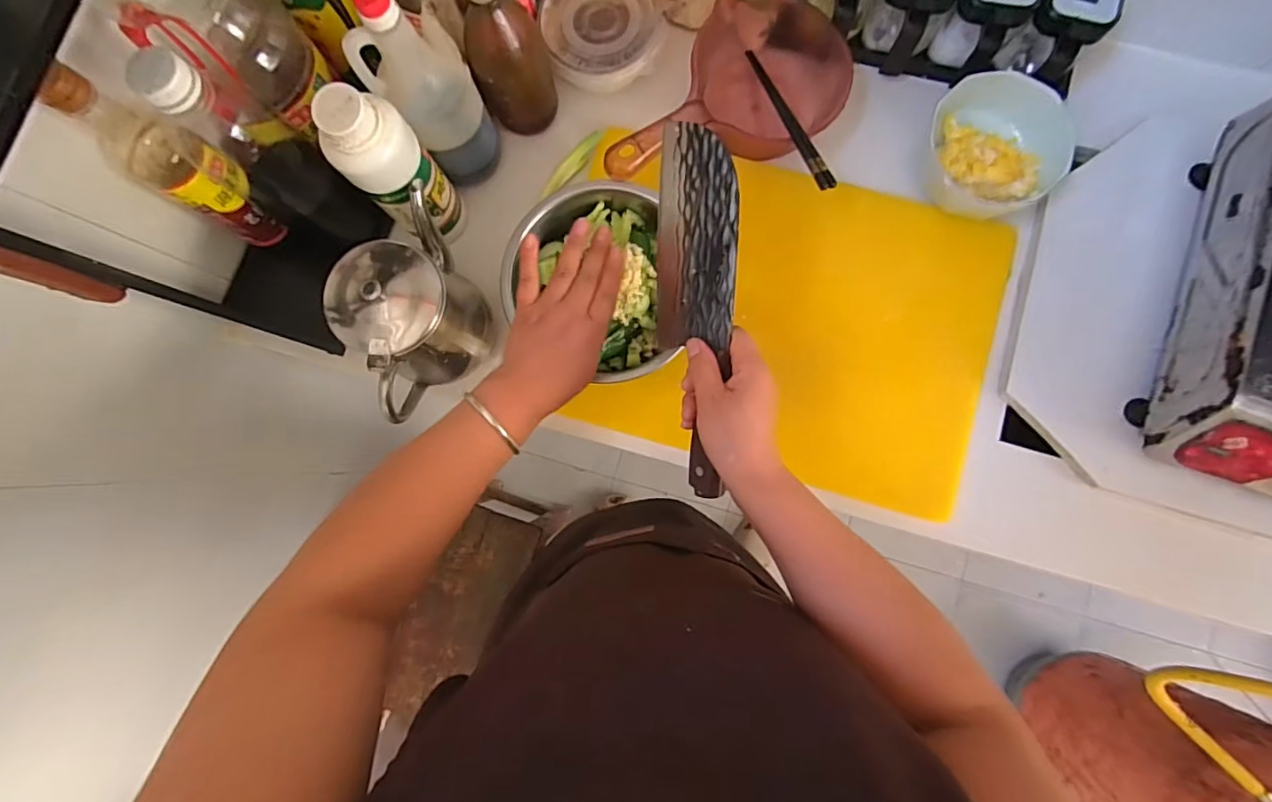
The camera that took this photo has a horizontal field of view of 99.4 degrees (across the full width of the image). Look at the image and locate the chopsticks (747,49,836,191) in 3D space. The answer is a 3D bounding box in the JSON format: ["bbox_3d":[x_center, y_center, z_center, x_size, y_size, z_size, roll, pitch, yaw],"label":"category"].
[{"bbox_3d":[0.154,-0.300,0.557,0.015,0.013,0.234,-15,62,0],"label":"chopsticks"}]

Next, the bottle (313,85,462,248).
[{"bbox_3d":[-0.223,-0.215,0.528,0.065,0.202,0.070,33,86,5],"label":"bottle"}]

